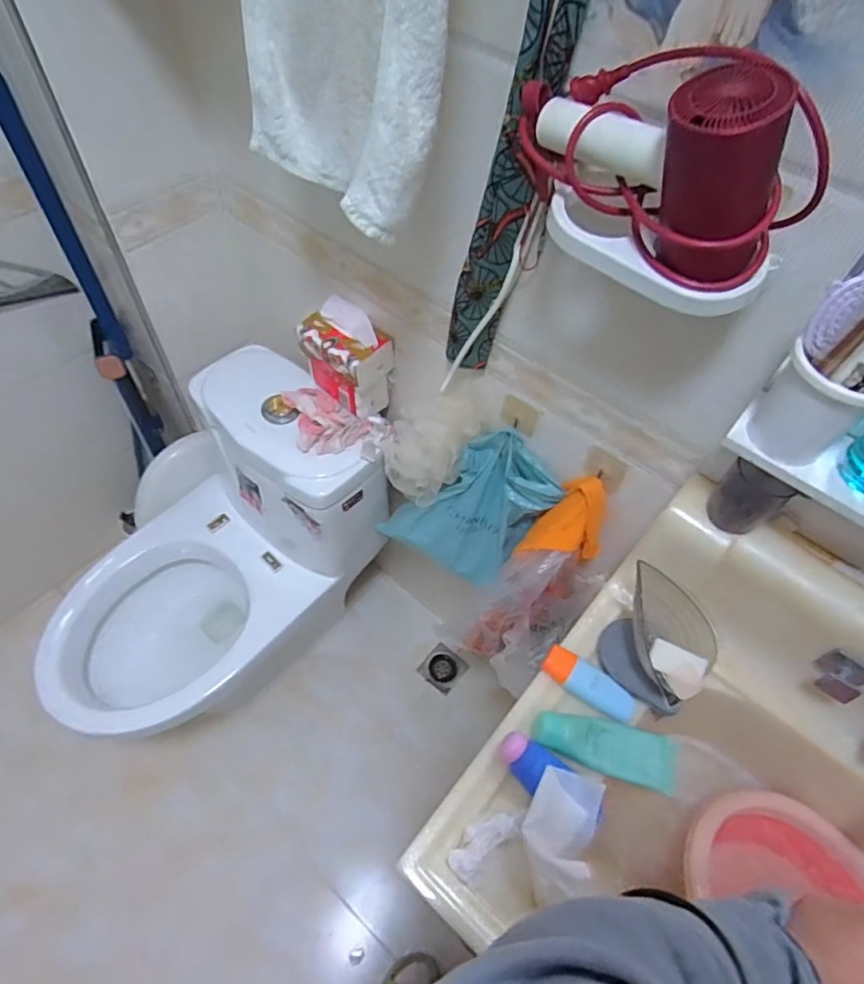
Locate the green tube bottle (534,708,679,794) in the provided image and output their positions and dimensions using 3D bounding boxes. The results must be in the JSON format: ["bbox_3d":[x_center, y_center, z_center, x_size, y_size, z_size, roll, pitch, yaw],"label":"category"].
[{"bbox_3d":[0.193,0.280,0.629,0.173,0.031,0.052,21,55,-9],"label":"green tube bottle"}]

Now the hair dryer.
[{"bbox_3d":[0.181,-0.272,0.444,0.114,0.133,0.211,-20,59,-18],"label":"hair dryer"}]

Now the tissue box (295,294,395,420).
[{"bbox_3d":[-0.146,-0.224,0.982,0.138,0.161,0.095,38,61,20],"label":"tissue box"}]

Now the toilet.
[{"bbox_3d":[-0.502,0.147,1.213,0.675,0.694,0.526,-32,63,-24],"label":"toilet"}]

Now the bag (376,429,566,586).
[{"bbox_3d":[0.055,0.026,0.965,0.273,0.280,0.106,19,56,8],"label":"bag"}]

